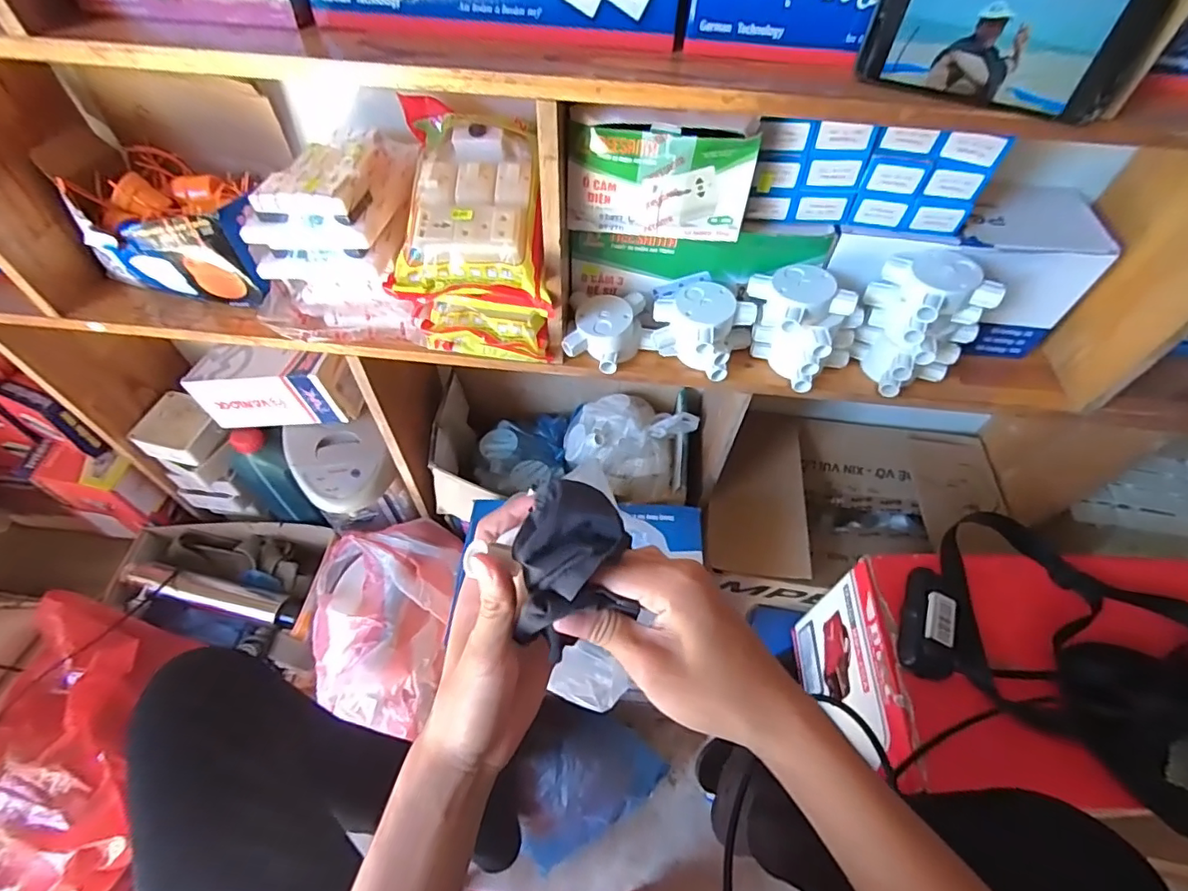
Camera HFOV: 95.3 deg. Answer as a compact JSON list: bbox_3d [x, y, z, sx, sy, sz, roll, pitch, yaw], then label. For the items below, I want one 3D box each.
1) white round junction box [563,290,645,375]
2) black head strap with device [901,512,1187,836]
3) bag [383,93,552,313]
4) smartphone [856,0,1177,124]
[{"bbox_3d":[0.012,-0.134,0.625,0.083,0.055,0.084,9,55,3],"label":"white round junction box"},{"bbox_3d":[0.486,0.198,0.513,0.331,0.076,0.243,31,59,18],"label":"black head strap with device"},{"bbox_3d":[-0.129,-0.245,0.558,0.153,0.104,0.224,-6,55,-7],"label":"bag"},{"bbox_3d":[0.278,-0.278,0.369,0.167,0.076,0.008,20,40,13],"label":"smartphone"}]

